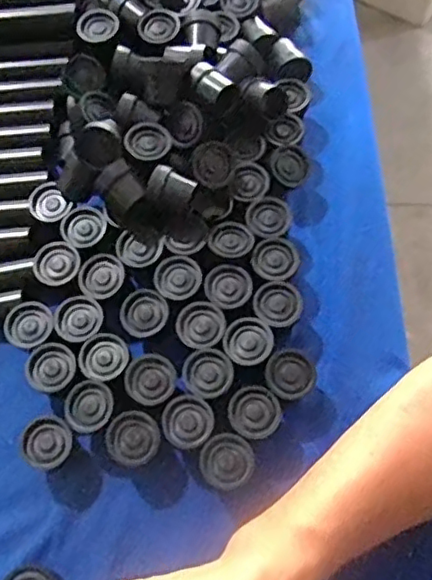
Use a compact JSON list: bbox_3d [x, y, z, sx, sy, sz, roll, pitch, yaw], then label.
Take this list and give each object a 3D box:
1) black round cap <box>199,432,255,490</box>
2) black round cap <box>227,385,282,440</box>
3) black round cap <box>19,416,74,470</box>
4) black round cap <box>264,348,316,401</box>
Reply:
[{"bbox_3d":[0.007,0.119,0.405,0.035,0.027,0.035,0,67,1],"label":"black round cap"},{"bbox_3d":[0.027,0.089,0.417,0.036,0.024,0.034,0,67,1],"label":"black round cap"},{"bbox_3d":[-0.117,0.109,0.414,0.034,0.028,0.034,0,67,1],"label":"black round cap"},{"bbox_3d":[0.053,0.064,0.426,0.034,0.027,0.034,0,67,1],"label":"black round cap"}]

